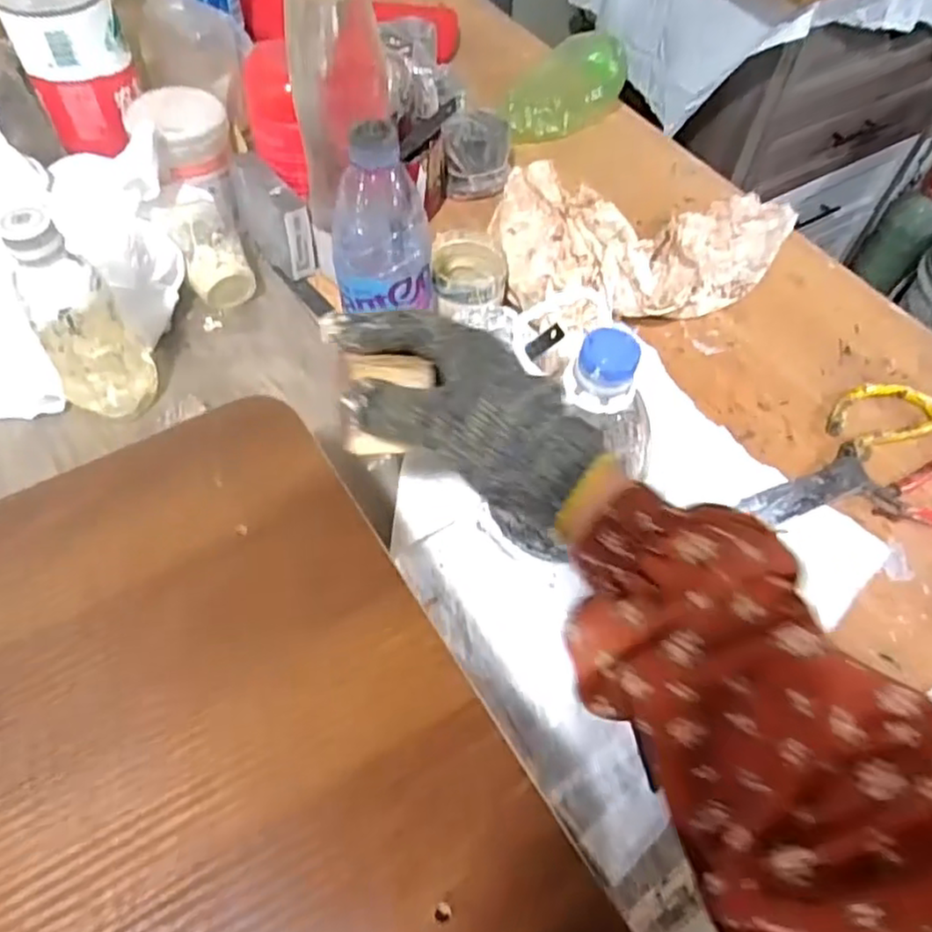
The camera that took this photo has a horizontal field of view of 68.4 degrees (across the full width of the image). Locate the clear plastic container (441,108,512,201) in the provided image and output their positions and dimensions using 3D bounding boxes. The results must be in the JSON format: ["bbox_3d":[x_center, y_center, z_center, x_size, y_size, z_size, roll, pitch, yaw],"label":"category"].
[{"bbox_3d":[0.007,-0.300,0.659,0.069,0.075,0.052,4,57,-1],"label":"clear plastic container"}]

